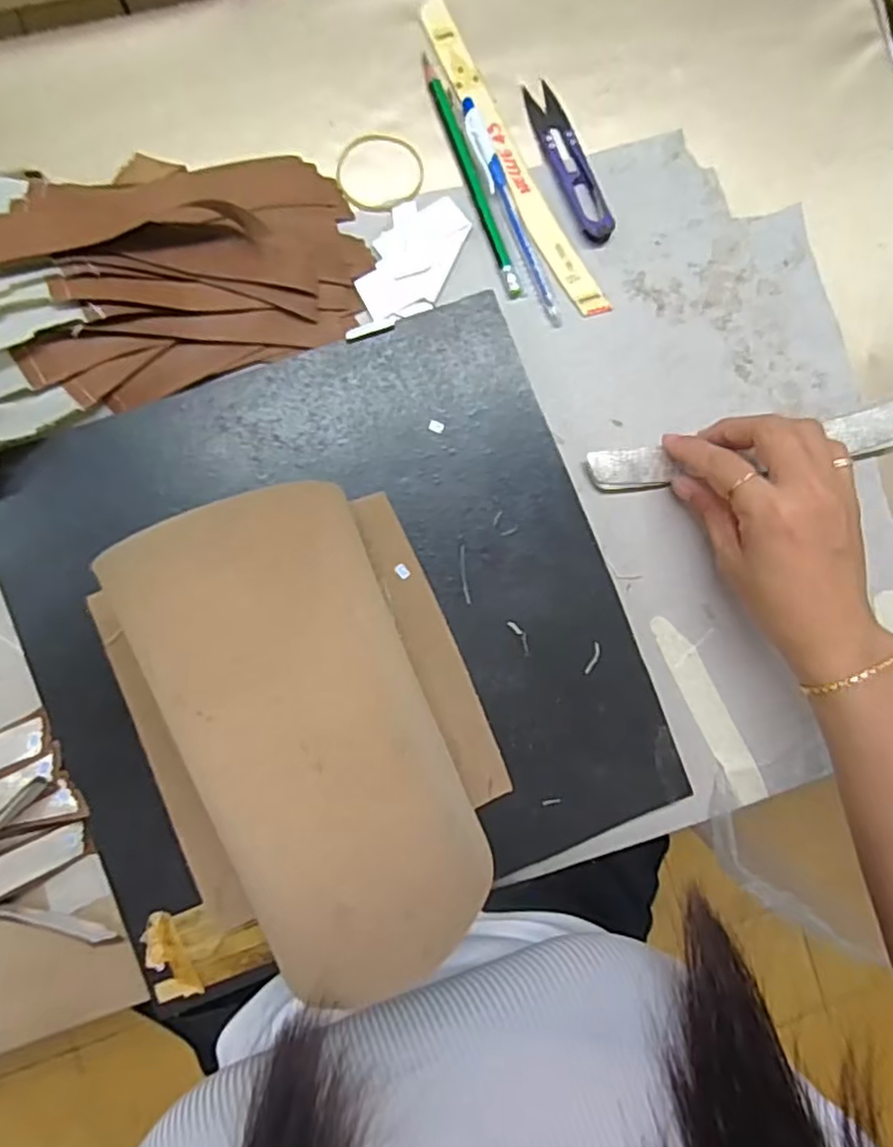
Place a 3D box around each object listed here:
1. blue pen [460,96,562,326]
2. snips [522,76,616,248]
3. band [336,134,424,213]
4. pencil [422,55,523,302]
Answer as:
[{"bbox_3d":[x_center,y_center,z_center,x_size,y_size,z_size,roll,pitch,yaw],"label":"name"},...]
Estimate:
[{"bbox_3d":[0.038,-0.210,0.391,0.013,0.007,0.136,-22,91,-6],"label":"blue pen"},{"bbox_3d":[0.074,-0.244,0.397,0.021,0.008,0.099,-24,92,-6],"label":"snips"},{"bbox_3d":[-0.038,-0.231,0.386,0.050,0.004,0.046,0,89,-6],"label":"band"},{"bbox_3d":[0.014,-0.232,0.390,0.009,0.004,0.147,-21,91,-6],"label":"pencil"}]

